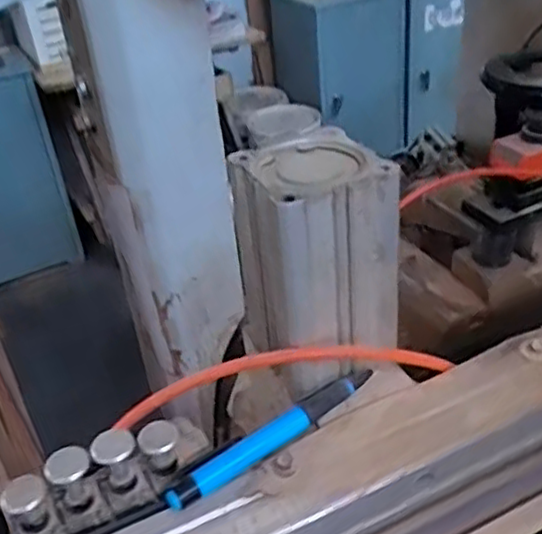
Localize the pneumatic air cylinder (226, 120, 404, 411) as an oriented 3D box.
[{"bbox_3d":[0.021,-0.003,0.363,0.074,0.115,0.063,-17,36,-15],"label":"pneumatic air cylinder"}]

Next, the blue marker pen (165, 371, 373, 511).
[{"bbox_3d":[0.004,0.083,0.347,0.125,0.011,0.010,-27,39,-27],"label":"blue marker pen"}]

